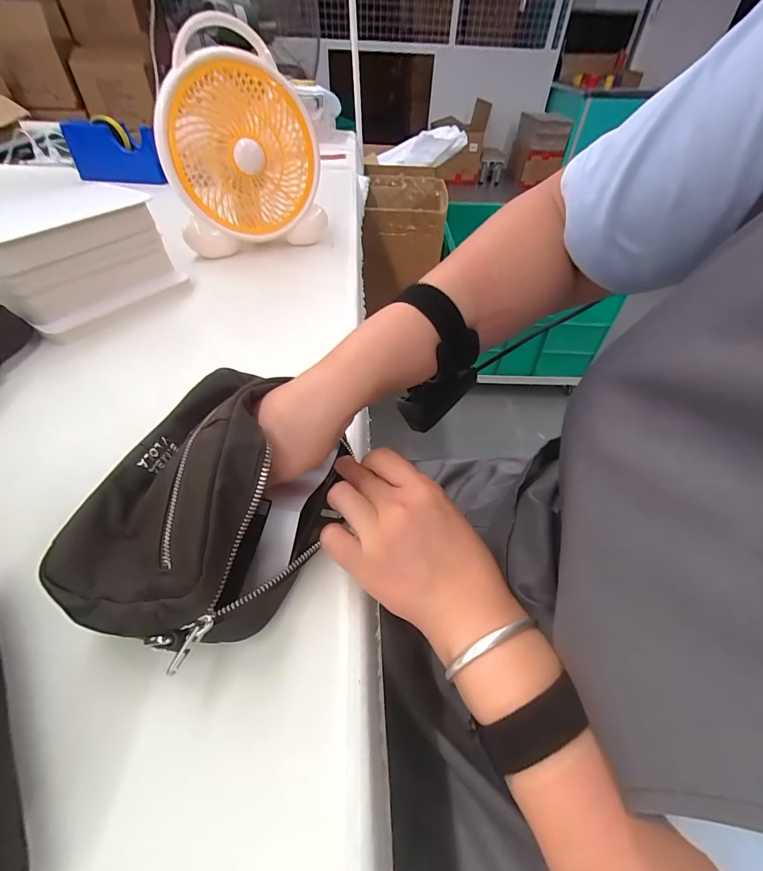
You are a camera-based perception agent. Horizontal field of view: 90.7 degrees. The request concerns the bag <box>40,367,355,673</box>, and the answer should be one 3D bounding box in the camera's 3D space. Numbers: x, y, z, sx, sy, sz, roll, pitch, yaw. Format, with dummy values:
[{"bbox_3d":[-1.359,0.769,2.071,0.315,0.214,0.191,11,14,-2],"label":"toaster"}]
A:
[{"bbox_3d":[-0.105,0.026,0.243,0.124,0.096,0.185,15,48,11],"label":"bag"}]

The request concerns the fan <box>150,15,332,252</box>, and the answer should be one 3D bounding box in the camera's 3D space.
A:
[{"bbox_3d":[-0.200,-0.417,0.557,0.214,0.238,0.130,-8,47,-9],"label":"fan"}]

